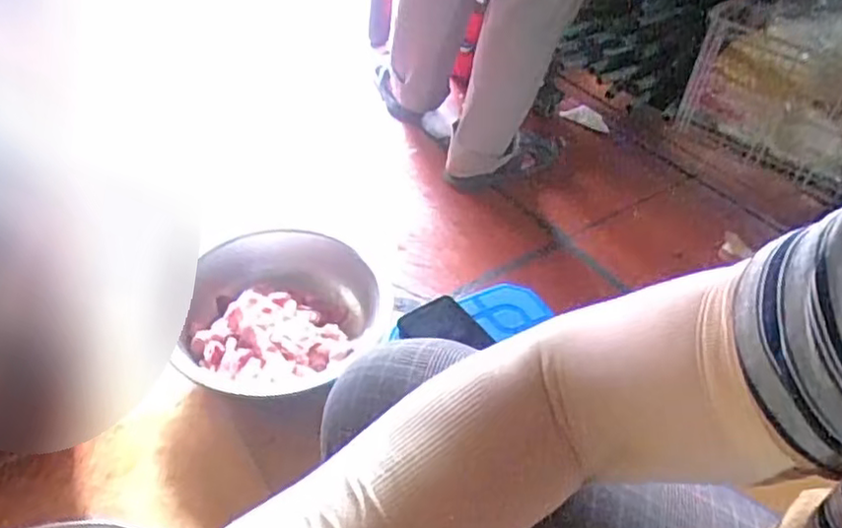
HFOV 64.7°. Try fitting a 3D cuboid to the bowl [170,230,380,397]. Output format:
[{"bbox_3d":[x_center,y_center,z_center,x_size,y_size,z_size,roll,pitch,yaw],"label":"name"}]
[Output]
[{"bbox_3d":[-0.215,0.085,1.021,0.281,0.109,0.284,3,42,-3],"label":"bowl"}]

